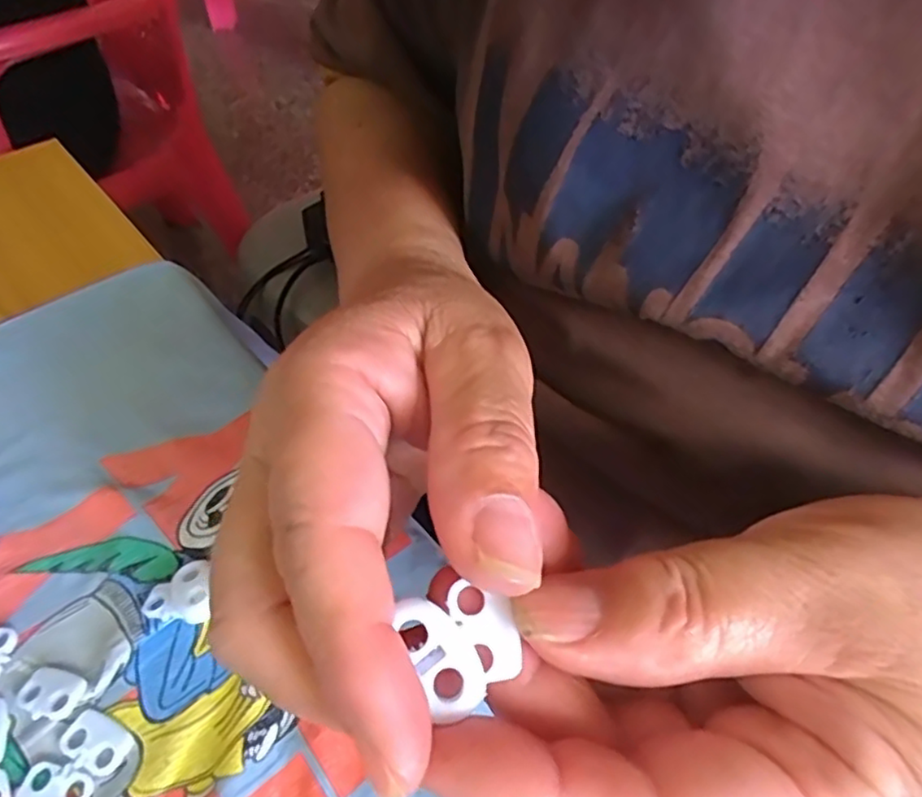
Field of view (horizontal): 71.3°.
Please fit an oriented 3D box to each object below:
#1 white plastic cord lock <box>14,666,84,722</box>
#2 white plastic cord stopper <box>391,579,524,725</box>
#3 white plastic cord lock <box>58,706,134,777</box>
[{"bbox_3d":[-0.118,0.084,0.184,0.018,0.004,0.013,13,51,9],"label":"white plastic cord lock"},{"bbox_3d":[0.000,0.043,0.116,0.019,0.004,0.020,-20,73,-23],"label":"white plastic cord stopper"},{"bbox_3d":[-0.101,0.094,0.176,0.019,0.004,0.013,22,52,16],"label":"white plastic cord lock"}]

